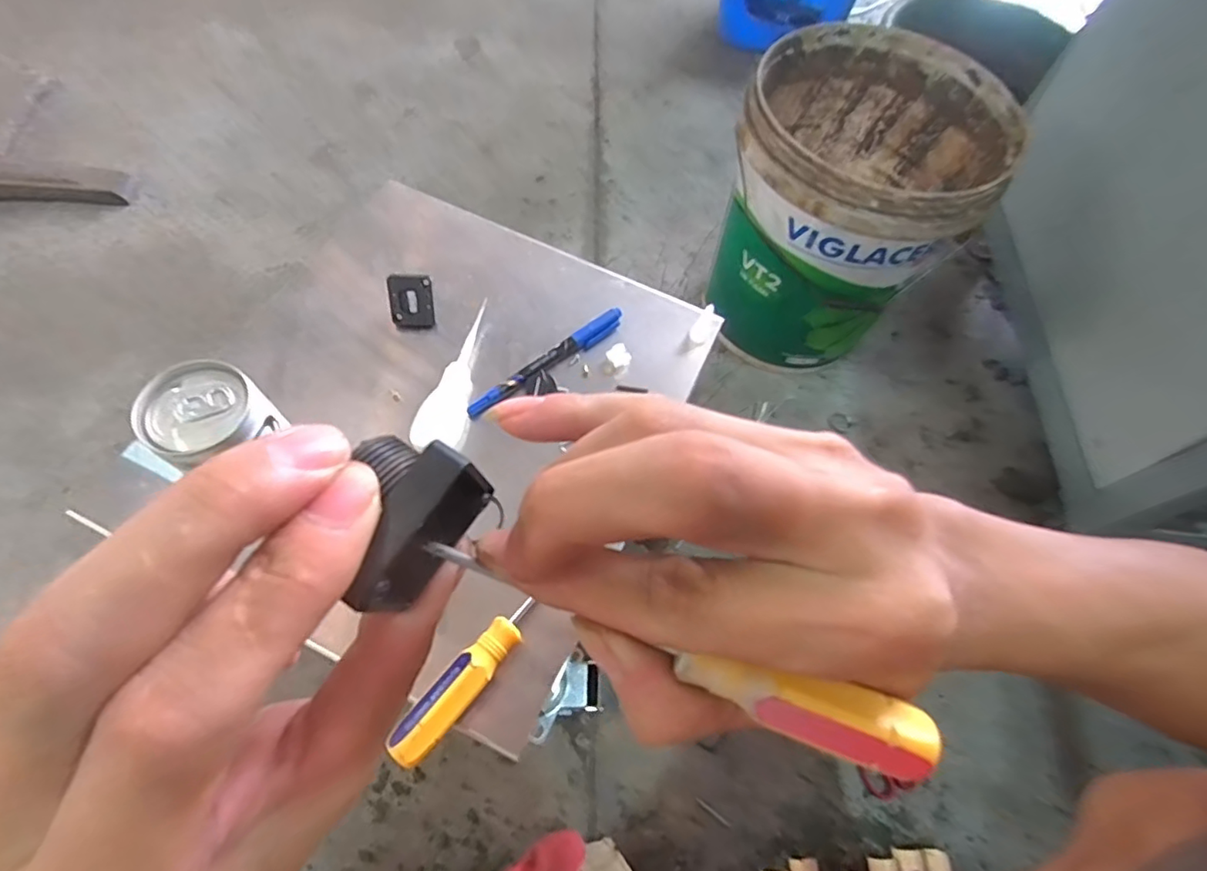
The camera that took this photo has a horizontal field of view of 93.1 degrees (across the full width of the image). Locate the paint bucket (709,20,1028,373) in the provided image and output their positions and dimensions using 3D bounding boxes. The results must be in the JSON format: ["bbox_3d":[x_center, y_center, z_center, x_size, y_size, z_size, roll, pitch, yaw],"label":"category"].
[{"bbox_3d":[0.300,-0.289,0.772,0.284,0.324,0.301,2,63,-4],"label":"paint bucket"}]

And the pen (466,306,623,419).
[{"bbox_3d":[-0.039,-0.054,0.418,0.137,0.014,0.014,-37,72,-21],"label":"pen"}]

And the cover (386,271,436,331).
[{"bbox_3d":[-0.141,-0.099,0.421,0.031,0.040,0.005,-5,22,-9],"label":"cover"}]

